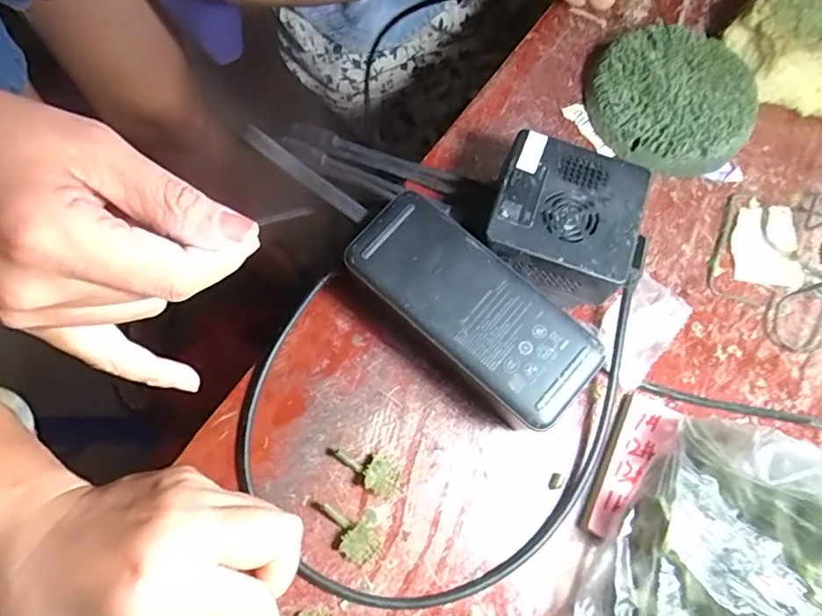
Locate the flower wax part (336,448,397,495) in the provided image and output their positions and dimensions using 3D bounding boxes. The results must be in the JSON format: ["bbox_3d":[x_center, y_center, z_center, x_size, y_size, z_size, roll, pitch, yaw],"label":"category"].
[{"bbox_3d":[-0.021,0.081,0.276,0.016,0.008,0.033,-43,77,-15],"label":"flower wax part"}]

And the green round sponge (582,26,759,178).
[{"bbox_3d":[0.175,-0.141,0.354,0.106,0.023,0.108,1,71,-2],"label":"green round sponge"}]

